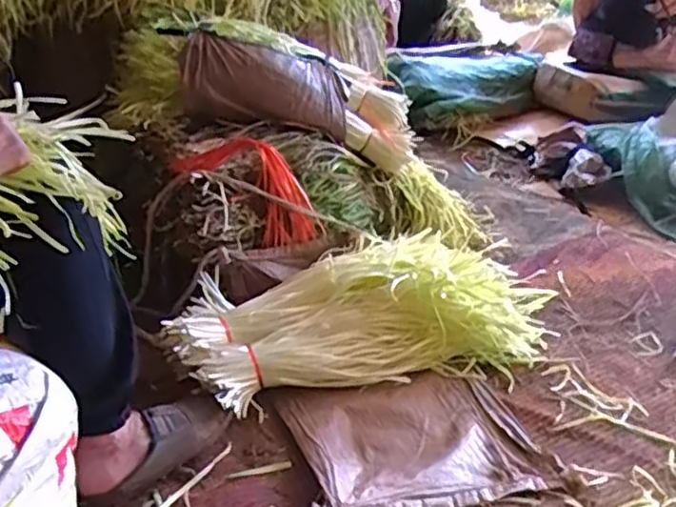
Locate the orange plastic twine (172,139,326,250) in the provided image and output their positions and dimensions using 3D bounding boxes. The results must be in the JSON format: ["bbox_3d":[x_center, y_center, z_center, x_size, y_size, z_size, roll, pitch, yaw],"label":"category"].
[{"bbox_3d":[-0.146,-0.119,1.262,0.285,0.112,0.108,41,29,-10],"label":"orange plastic twine"}]

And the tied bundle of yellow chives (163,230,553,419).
[{"bbox_3d":[0.032,0.095,1.164,0.614,0.127,0.289,-9,29,-14],"label":"tied bundle of yellow chives"}]

